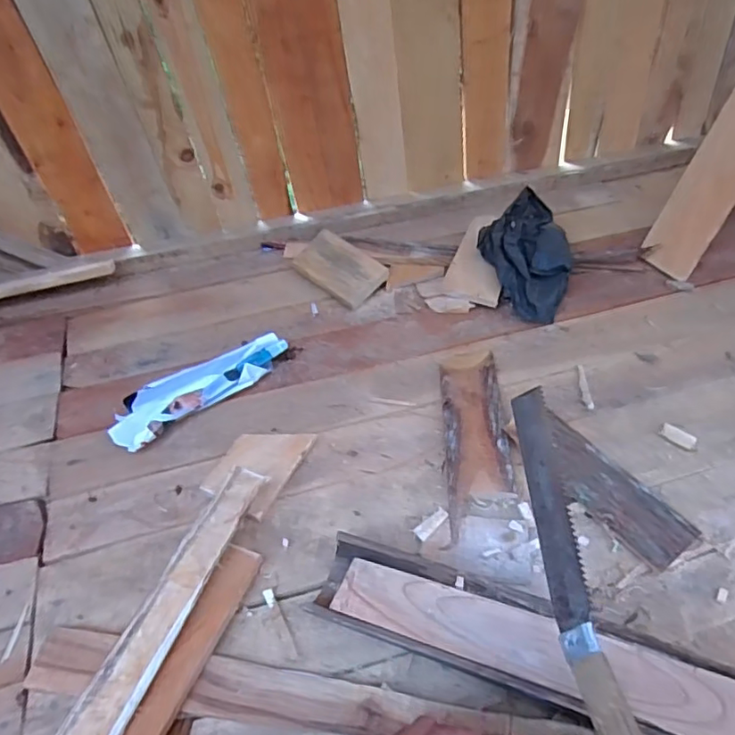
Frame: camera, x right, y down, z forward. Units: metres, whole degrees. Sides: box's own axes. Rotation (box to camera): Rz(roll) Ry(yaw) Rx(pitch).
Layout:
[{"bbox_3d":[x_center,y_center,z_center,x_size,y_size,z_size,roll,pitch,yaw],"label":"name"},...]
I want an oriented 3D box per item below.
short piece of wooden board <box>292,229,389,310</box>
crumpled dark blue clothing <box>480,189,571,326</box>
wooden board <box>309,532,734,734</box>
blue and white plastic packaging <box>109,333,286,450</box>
[{"bbox_3d":[-0.048,-0.169,0.987,0.150,0.015,0.091,36,86,19],"label":"short piece of wooden board"},{"bbox_3d":[0.258,-0.188,0.968,0.138,0.079,0.251,3,48,7],"label":"crumpled dark blue clothing"},{"bbox_3d":[0.145,0.269,0.571,0.411,0.071,0.088,14,50,16],"label":"wooden board"},{"bbox_3d":[-0.237,0.027,0.830,0.264,0.049,0.077,-34,54,-24],"label":"blue and white plastic packaging"}]

